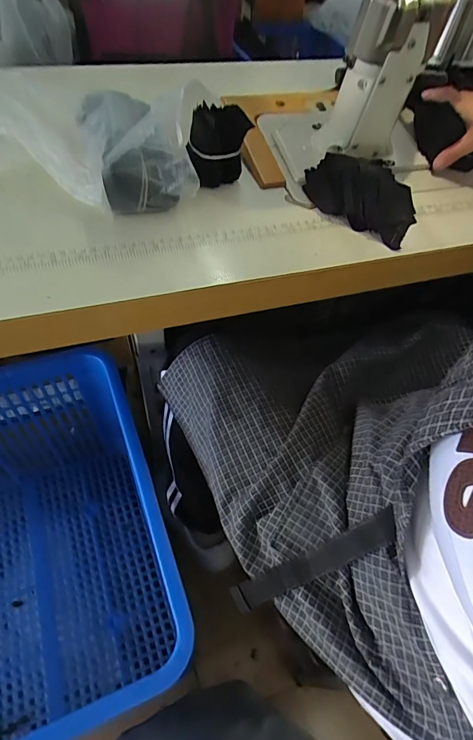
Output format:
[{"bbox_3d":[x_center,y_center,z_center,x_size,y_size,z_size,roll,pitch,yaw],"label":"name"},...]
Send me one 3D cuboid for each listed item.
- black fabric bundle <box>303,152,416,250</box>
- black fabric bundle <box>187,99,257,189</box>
[{"bbox_3d":[0.144,-0.209,0.476,0.135,0.052,0.083,22,55,11],"label":"black fabric bundle"},{"bbox_3d":[-0.025,-0.257,0.484,0.073,0.091,0.047,-13,60,-30],"label":"black fabric bundle"}]

